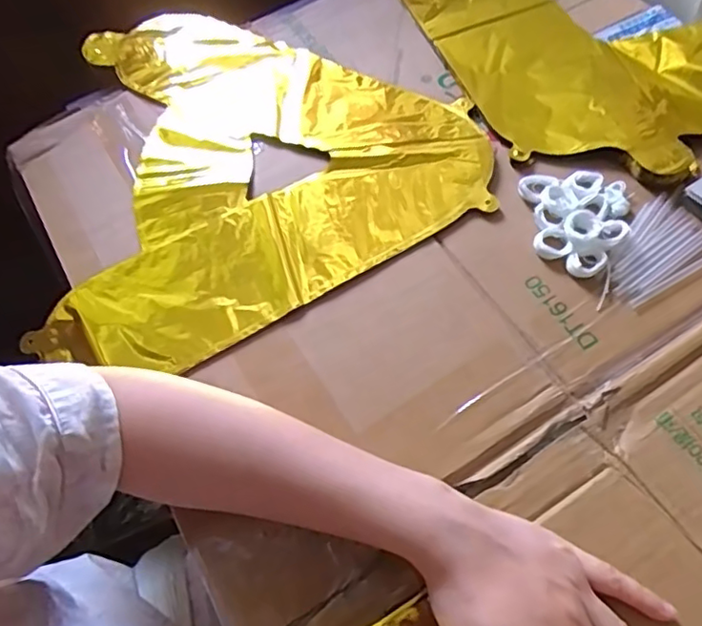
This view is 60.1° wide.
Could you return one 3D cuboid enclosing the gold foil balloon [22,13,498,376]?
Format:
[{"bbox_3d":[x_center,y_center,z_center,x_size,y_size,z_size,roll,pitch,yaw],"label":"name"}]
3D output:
[{"bbox_3d":[-0.090,-0.146,0.512,0.343,0.021,0.365,-17,61,-6],"label":"gold foil balloon"}]

